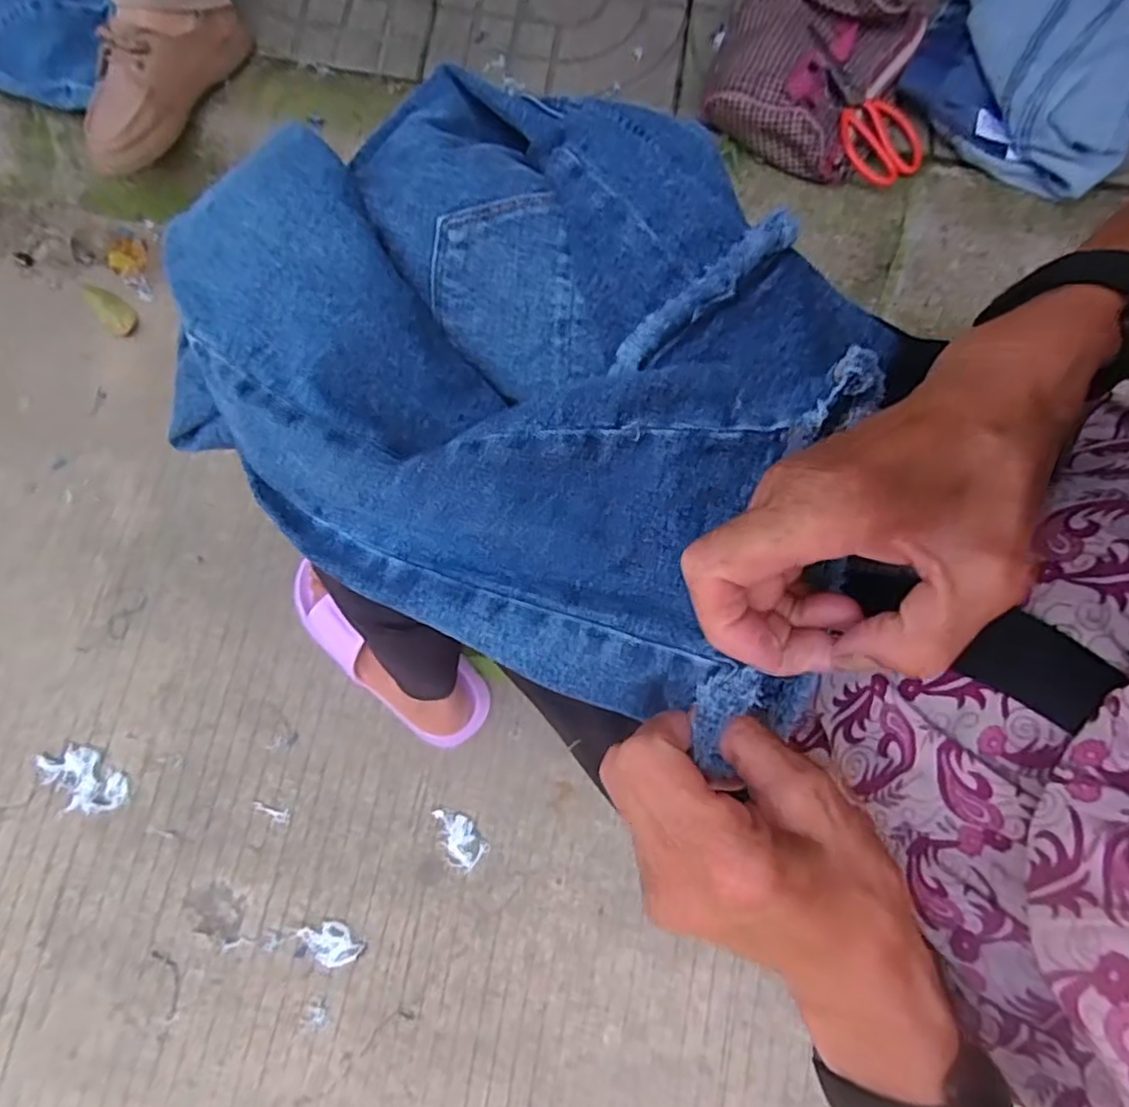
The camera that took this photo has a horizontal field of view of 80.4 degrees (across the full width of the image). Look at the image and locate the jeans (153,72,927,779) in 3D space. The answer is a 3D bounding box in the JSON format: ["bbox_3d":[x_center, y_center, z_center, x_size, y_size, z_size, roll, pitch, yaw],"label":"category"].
[{"bbox_3d":[-0.015,-0.111,0.321,0.324,0.097,0.299,26,79,4],"label":"jeans"}]

